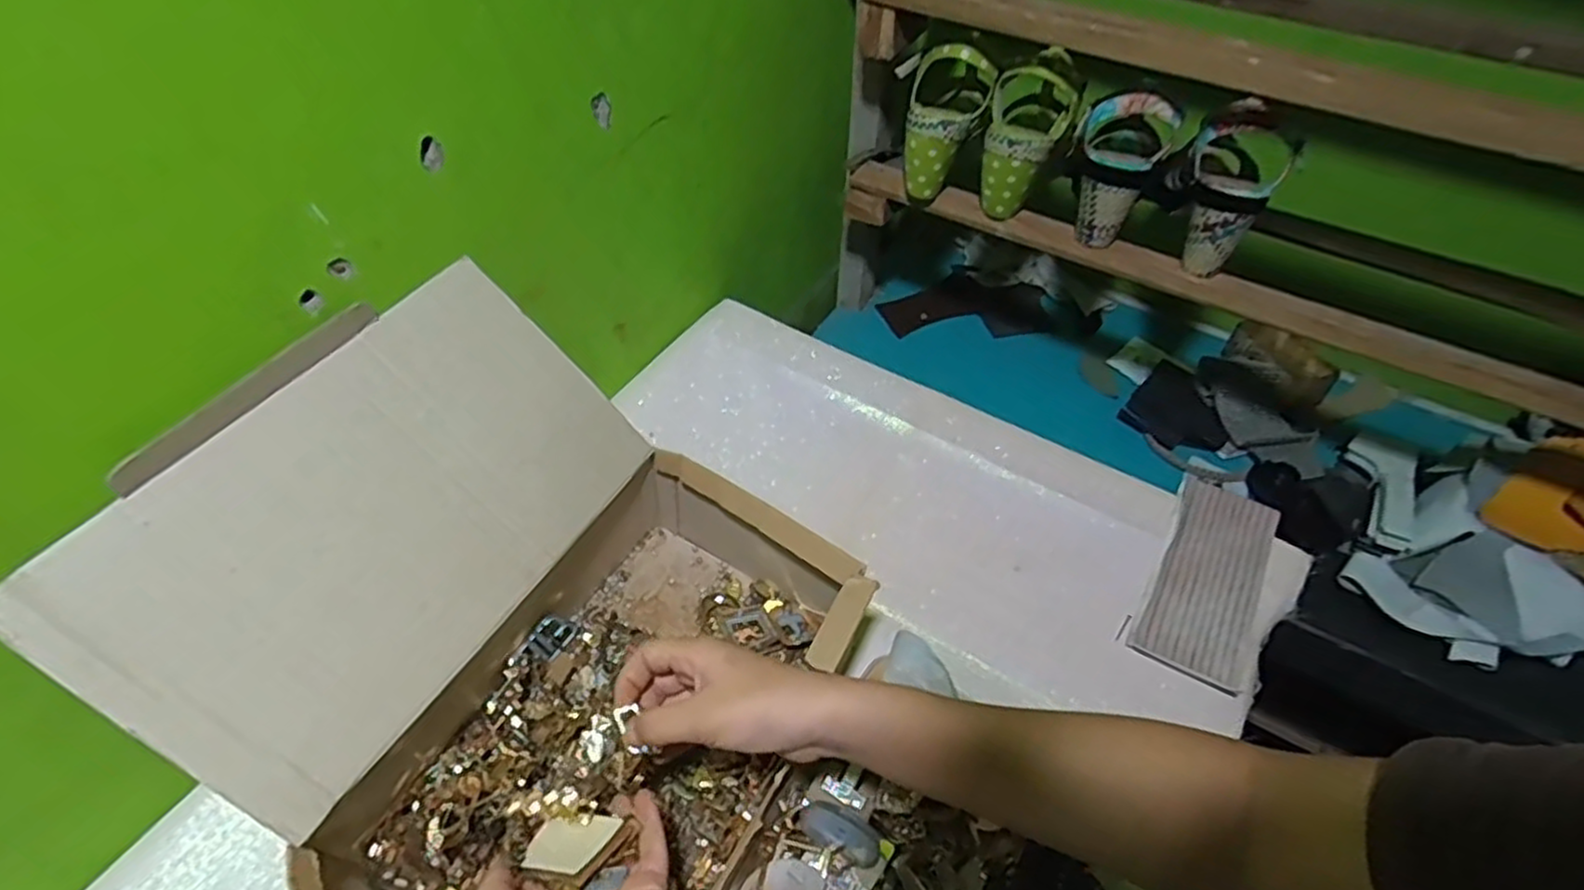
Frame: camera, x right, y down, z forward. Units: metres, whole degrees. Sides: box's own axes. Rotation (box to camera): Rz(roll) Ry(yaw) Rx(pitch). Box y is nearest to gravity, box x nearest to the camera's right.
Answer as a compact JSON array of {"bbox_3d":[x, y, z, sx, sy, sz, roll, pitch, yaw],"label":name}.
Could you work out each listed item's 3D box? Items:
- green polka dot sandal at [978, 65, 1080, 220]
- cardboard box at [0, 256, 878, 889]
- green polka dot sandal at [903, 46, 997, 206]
[{"bbox_3d":[0.227,-0.294,0.728,0.078,0.127,0.072,13,49,9],"label":"green polka dot sandal"},{"bbox_3d":[-0.165,0.119,0.468,0.347,0.225,0.335,25,54,17],"label":"cardboard box"},{"bbox_3d":[0.144,-0.320,0.747,0.076,0.145,0.062,24,30,17],"label":"green polka dot sandal"}]

